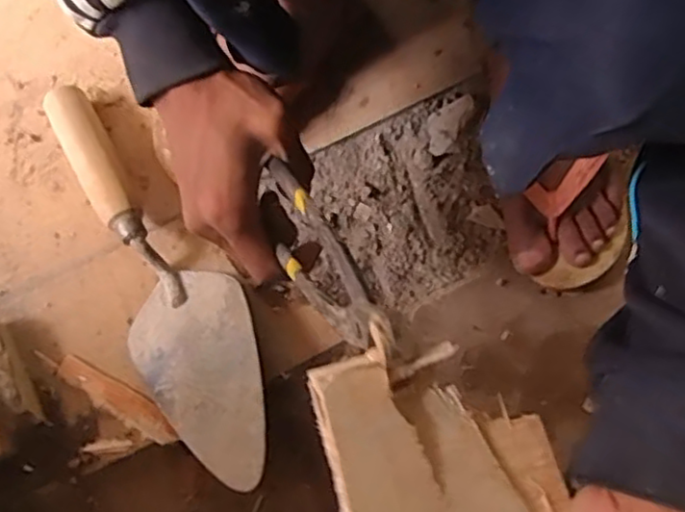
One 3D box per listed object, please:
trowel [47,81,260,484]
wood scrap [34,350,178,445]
[{"bbox_3d":[-0.129,0.010,0.482,0.093,0.053,0.320,-20,75,-6],"label":"trowel"},{"bbox_3d":[-0.170,0.099,0.485,0.115,0.006,0.022,29,76,7],"label":"wood scrap"}]

